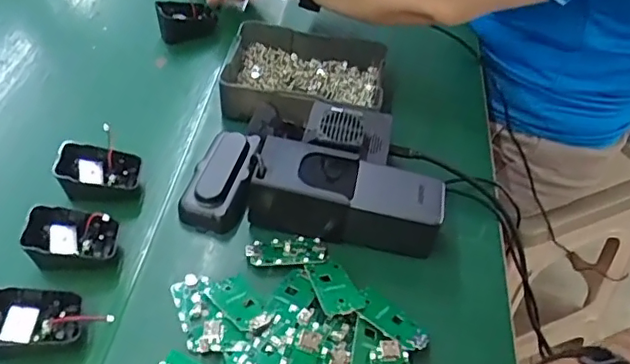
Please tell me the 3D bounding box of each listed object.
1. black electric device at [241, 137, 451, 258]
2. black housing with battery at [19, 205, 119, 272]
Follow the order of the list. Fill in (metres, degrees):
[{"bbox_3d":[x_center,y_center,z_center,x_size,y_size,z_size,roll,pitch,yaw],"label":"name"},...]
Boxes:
[{"bbox_3d":[0.027,0.010,0.472,0.154,0.051,0.057,10,49,10],"label":"black electric device"},{"bbox_3d":[-0.194,0.045,0.457,0.062,0.048,0.047,-11,48,-4],"label":"black housing with battery"}]

